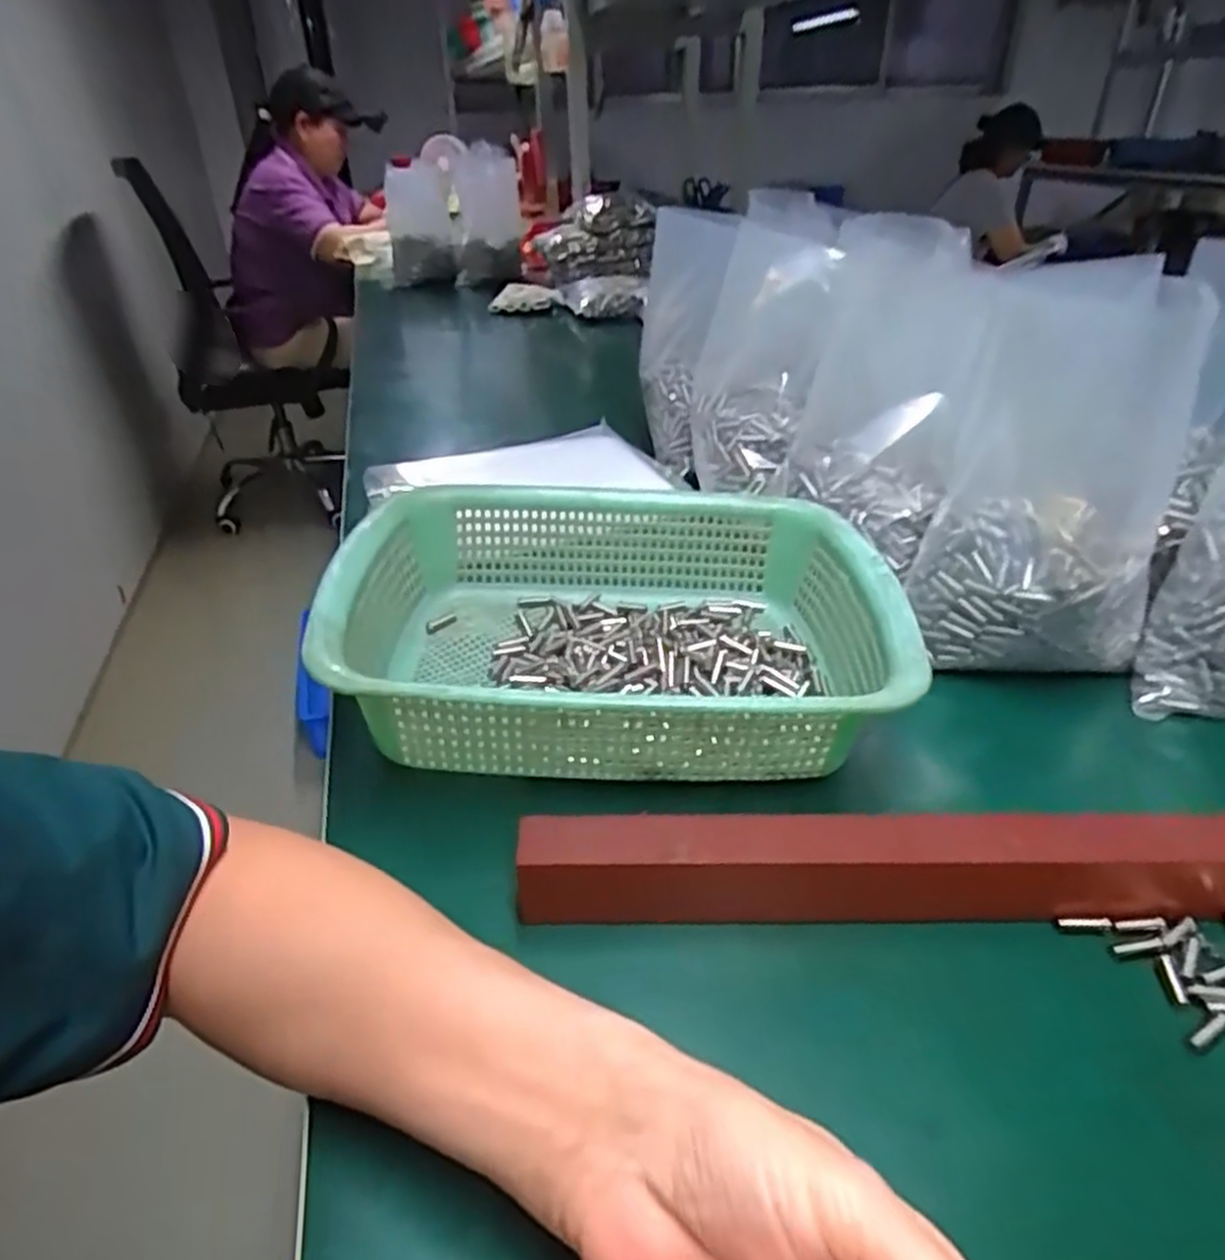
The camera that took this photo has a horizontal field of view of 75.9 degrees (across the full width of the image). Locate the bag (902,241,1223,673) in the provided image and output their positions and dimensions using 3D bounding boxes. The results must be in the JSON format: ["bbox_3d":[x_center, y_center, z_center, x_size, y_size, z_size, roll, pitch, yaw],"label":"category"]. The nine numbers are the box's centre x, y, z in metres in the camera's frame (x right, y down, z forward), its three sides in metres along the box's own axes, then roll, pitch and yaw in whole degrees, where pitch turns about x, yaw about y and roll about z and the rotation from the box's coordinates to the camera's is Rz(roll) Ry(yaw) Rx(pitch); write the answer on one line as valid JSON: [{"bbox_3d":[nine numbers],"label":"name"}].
[{"bbox_3d":[0.259,-0.088,0.461,0.125,0.199,0.128,15,37,23],"label":"bag"}]

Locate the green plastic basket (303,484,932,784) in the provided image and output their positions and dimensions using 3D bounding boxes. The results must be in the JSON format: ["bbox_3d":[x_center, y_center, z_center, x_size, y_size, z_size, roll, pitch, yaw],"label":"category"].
[{"bbox_3d":[0.005,-0.004,0.446,0.290,0.089,0.220,-2,33,0],"label":"green plastic basket"}]

